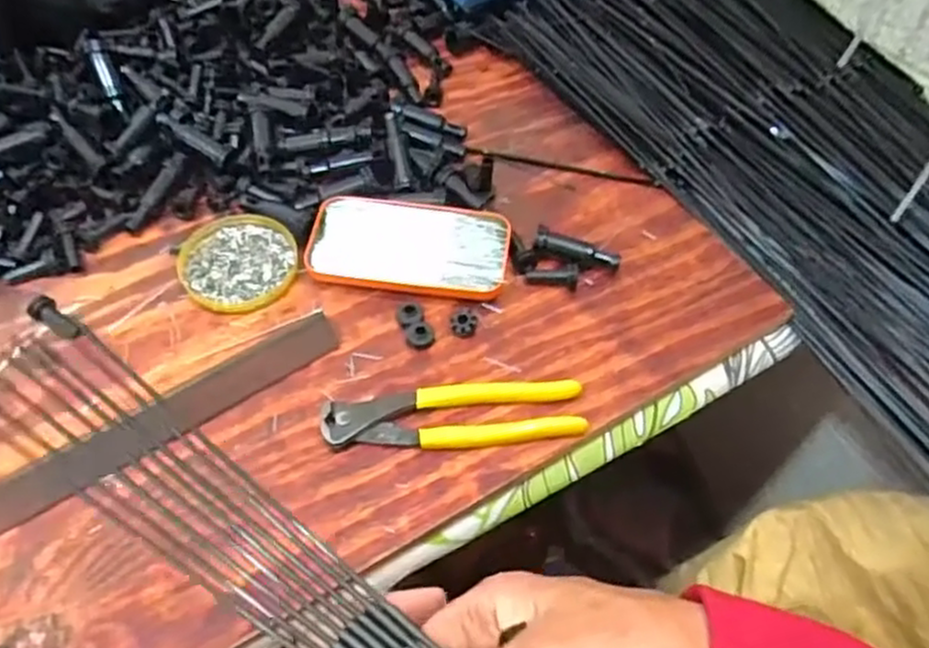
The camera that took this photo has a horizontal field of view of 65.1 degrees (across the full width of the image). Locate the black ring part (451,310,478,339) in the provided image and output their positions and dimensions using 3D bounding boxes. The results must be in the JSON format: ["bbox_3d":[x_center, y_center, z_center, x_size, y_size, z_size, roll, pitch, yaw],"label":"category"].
[{"bbox_3d":[0.000,-0.002,0.507,0.018,0.011,0.018,1,54,-2],"label":"black ring part"}]

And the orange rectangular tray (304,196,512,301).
[{"bbox_3d":[-0.040,-0.060,0.535,0.143,0.011,0.077,9,54,4],"label":"orange rectangular tray"}]

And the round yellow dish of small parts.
[{"bbox_3d":[-0.167,-0.047,0.537,0.081,0.008,0.087,1,54,-2],"label":"round yellow dish of small parts"}]

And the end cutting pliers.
[{"bbox_3d":[-0.006,0.060,0.466,0.165,0.014,0.040,-4,54,-5],"label":"end cutting pliers"}]

